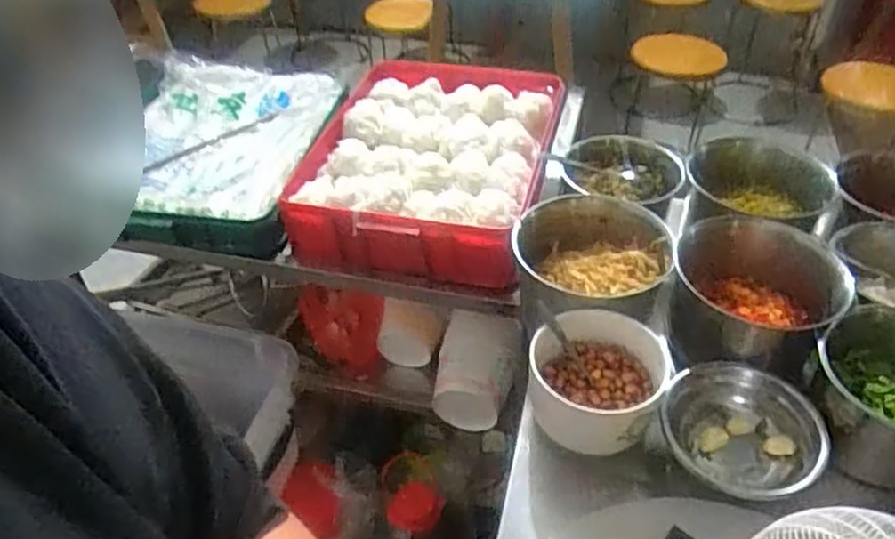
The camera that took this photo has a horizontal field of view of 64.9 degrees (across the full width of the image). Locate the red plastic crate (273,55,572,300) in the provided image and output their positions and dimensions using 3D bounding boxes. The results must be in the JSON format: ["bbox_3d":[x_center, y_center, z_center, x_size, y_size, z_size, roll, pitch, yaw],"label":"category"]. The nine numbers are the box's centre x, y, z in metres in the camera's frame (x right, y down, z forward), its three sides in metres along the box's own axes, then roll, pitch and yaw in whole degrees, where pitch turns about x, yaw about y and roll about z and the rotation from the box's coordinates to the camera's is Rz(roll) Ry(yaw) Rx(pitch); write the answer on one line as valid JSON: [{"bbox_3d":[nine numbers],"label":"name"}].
[{"bbox_3d":[-0.027,-0.178,1.160,0.375,0.112,0.486,7,42,11],"label":"red plastic crate"}]

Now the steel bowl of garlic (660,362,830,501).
[{"bbox_3d":[0.290,0.168,0.703,0.144,0.066,0.139,-2,41,1],"label":"steel bowl of garlic"}]

